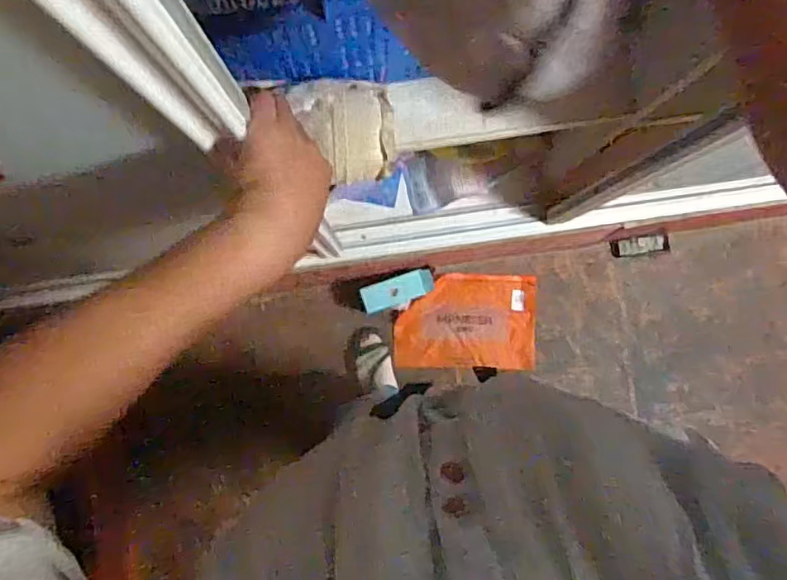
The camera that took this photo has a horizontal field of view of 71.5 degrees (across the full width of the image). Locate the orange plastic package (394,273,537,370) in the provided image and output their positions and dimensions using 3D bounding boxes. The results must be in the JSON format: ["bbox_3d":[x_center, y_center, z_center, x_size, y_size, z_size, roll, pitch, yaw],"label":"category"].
[{"bbox_3d":[0.182,0.077,1.336,0.349,0.019,0.226,1,94,-10],"label":"orange plastic package"}]

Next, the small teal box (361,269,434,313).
[{"bbox_3d":[0.012,0.002,1.283,0.172,0.037,0.066,-19,87,-2],"label":"small teal box"}]

